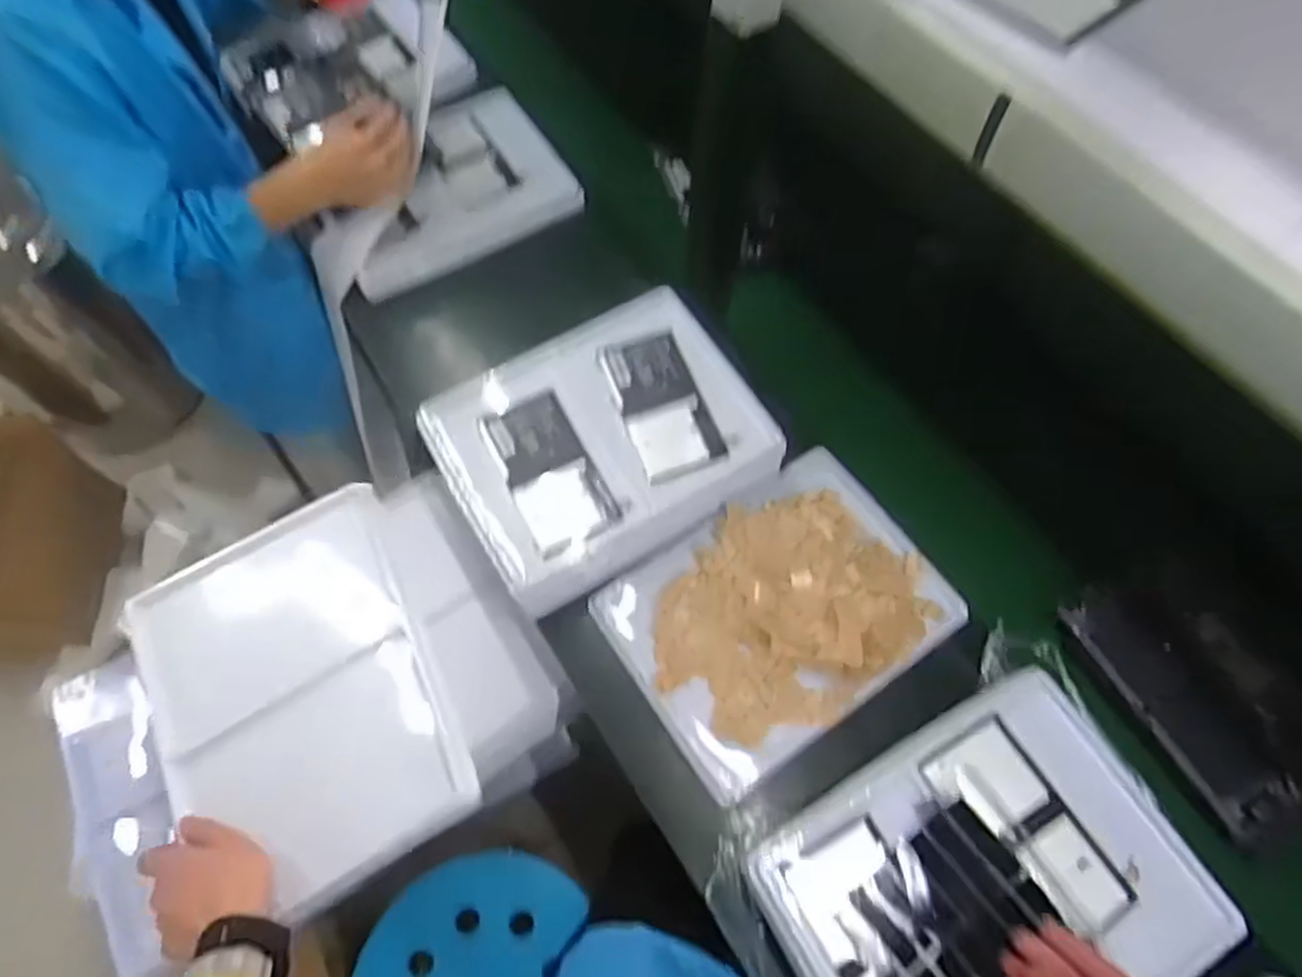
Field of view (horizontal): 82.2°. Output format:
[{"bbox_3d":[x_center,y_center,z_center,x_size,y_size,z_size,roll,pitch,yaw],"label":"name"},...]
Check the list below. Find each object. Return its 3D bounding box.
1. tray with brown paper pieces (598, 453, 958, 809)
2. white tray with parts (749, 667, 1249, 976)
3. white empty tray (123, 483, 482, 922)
[{"bbox_3d":[0.138,0.123,0.786,0.335,0.037,0.242,-32,69,-15],"label":"tray with brown paper pieces"},{"bbox_3d":[0.284,0.344,0.632,0.333,0.073,0.260,-25,67,-13],"label":"white tray with parts"},{"bbox_3d":[-0.316,0.186,0.669,0.231,0.056,0.312,-24,67,-12],"label":"white empty tray"}]

